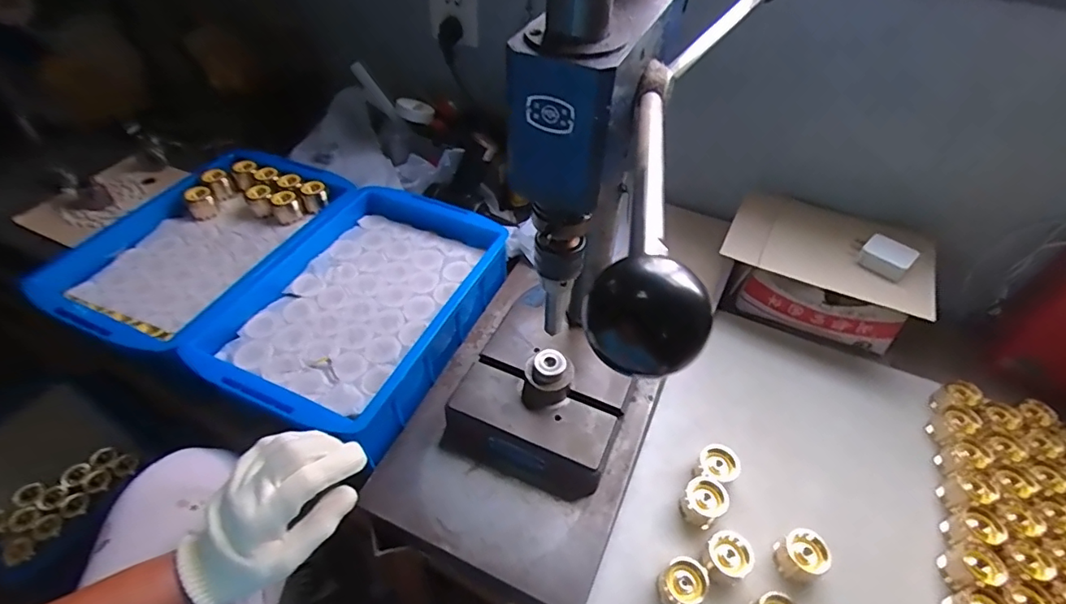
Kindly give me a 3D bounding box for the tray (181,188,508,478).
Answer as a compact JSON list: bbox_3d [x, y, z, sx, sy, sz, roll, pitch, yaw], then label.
[{"bbox_3d":[-0.209,0.005,0.656,0.237,0.098,0.353,18,49,15],"label":"tray"}]

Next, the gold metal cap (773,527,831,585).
[{"bbox_3d":[0.261,0.245,0.501,0.038,0.039,0.040,0,47,0],"label":"gold metal cap"}]

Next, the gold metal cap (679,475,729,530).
[{"bbox_3d":[0.177,0.206,0.536,0.038,0.045,0.040,0,47,0],"label":"gold metal cap"}]

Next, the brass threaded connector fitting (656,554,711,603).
[{"bbox_3d":[0.139,0.262,0.481,0.039,0.038,0.037,0,47,0],"label":"brass threaded connector fitting"}]

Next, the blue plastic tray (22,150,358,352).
[{"bbox_3d":[-0.437,-0.084,0.690,0.251,0.051,0.346,19,50,16],"label":"blue plastic tray"}]

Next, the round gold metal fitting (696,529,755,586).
[{"bbox_3d":[0.187,0.246,0.499,0.043,0.031,0.040,0,47,0],"label":"round gold metal fitting"}]

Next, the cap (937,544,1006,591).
[{"bbox_3d":[0.426,0.261,0.507,0.044,0.034,0.036,-1,47,-2],"label":"cap"}]

